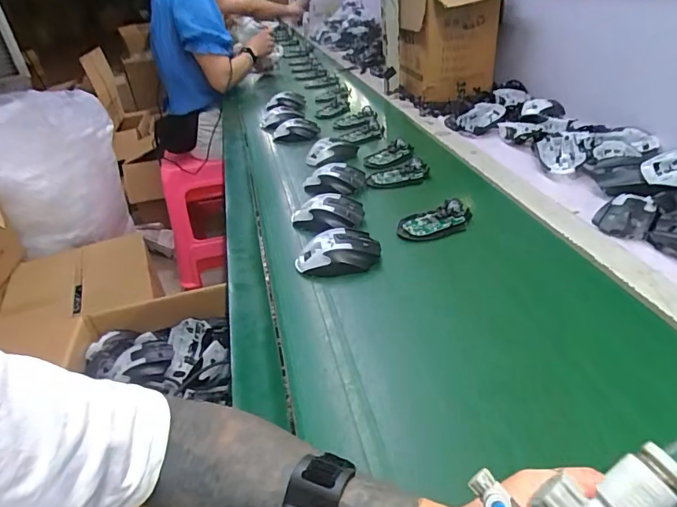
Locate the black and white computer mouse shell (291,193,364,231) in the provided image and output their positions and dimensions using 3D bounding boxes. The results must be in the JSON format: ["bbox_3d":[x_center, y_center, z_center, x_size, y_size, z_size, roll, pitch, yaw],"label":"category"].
[{"bbox_3d":[-0.017,-0.063,0.727,0.111,0.035,0.068,-8,33,0],"label":"black and white computer mouse shell"}]

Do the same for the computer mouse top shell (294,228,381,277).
[{"bbox_3d":[0.000,-0.001,0.634,0.116,0.037,0.072,-16,34,-13],"label":"computer mouse top shell"}]

